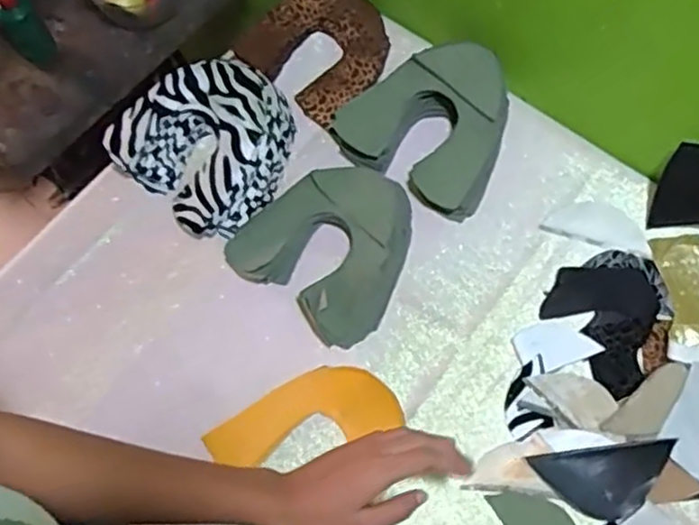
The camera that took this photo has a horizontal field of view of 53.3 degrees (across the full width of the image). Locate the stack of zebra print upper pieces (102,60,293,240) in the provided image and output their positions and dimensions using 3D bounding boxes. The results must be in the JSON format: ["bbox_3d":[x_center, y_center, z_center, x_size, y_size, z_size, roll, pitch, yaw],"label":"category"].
[{"bbox_3d":[-0.144,-0.132,0.750,0.166,0.079,0.180,41,74,16],"label":"stack of zebra print upper pieces"}]

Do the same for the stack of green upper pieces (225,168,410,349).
[{"bbox_3d":[-0.015,-0.023,0.719,0.163,0.039,0.172,35,73,15],"label":"stack of green upper pieces"}]

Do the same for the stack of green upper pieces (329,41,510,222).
[{"bbox_3d":[0.089,-0.157,0.747,0.171,0.056,0.160,33,72,14],"label":"stack of green upper pieces"}]

